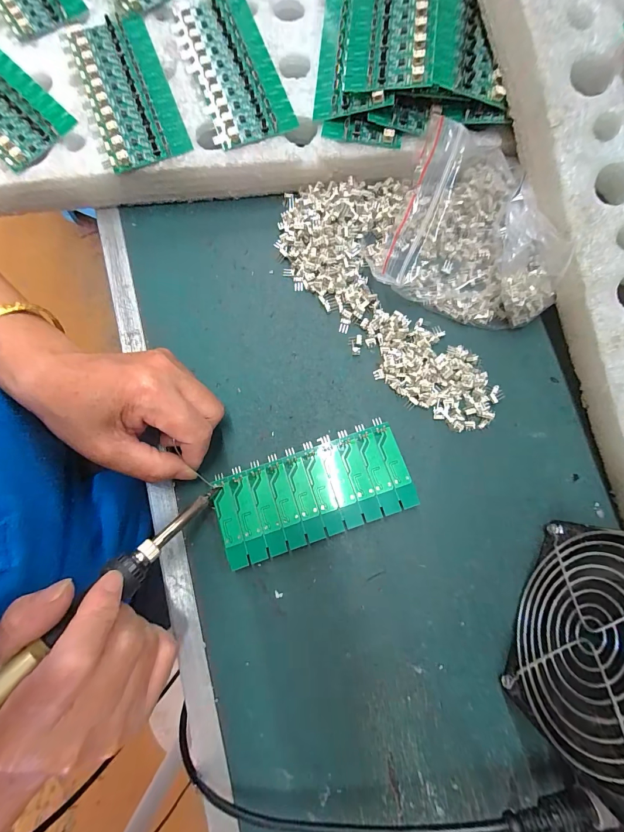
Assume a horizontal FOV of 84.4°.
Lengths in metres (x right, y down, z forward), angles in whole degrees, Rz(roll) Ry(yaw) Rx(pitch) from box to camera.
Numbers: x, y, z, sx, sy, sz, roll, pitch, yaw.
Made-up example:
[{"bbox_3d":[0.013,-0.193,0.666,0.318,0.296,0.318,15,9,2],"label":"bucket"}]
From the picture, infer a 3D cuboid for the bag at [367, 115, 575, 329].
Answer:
[{"bbox_3d":[0.127,-0.147,0.267,0.139,0.037,0.131,23,81,5],"label":"bag"}]

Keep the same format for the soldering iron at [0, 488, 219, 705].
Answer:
[{"bbox_3d":[-0.124,0.109,0.176,0.017,0.016,0.208,39,50,7],"label":"soldering iron"}]

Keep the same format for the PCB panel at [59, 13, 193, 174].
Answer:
[{"bbox_3d":[-0.147,-0.258,0.271,0.067,0.008,0.137,-21,81,-3],"label":"PCB panel"}]

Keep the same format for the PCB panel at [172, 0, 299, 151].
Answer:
[{"bbox_3d":[-0.065,-0.280,0.274,0.065,0.005,0.137,-20,81,-3],"label":"PCB panel"}]

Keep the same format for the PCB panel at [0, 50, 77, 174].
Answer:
[{"bbox_3d":[-0.254,-0.256,0.272,0.138,0.011,0.062,44,83,7],"label":"PCB panel"}]

